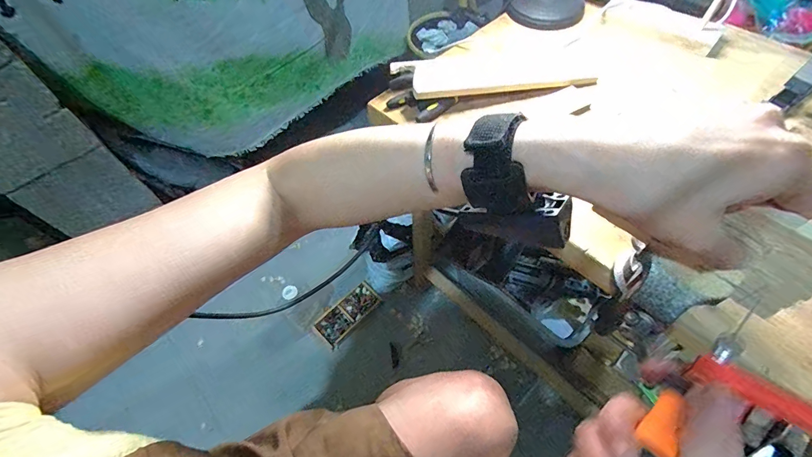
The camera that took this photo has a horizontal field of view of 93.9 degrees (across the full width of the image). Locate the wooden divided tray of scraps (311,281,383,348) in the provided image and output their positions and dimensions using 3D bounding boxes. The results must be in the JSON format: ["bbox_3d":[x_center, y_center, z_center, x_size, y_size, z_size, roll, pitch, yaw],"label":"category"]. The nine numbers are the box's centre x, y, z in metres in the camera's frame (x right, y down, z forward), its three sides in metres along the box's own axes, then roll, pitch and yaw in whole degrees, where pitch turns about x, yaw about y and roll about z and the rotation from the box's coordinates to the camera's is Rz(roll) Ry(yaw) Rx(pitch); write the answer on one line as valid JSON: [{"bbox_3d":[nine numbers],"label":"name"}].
[{"bbox_3d":[-0.143,0.211,0.942,0.165,0.027,0.072,-38,63,-19],"label":"wooden divided tray of scraps"}]

